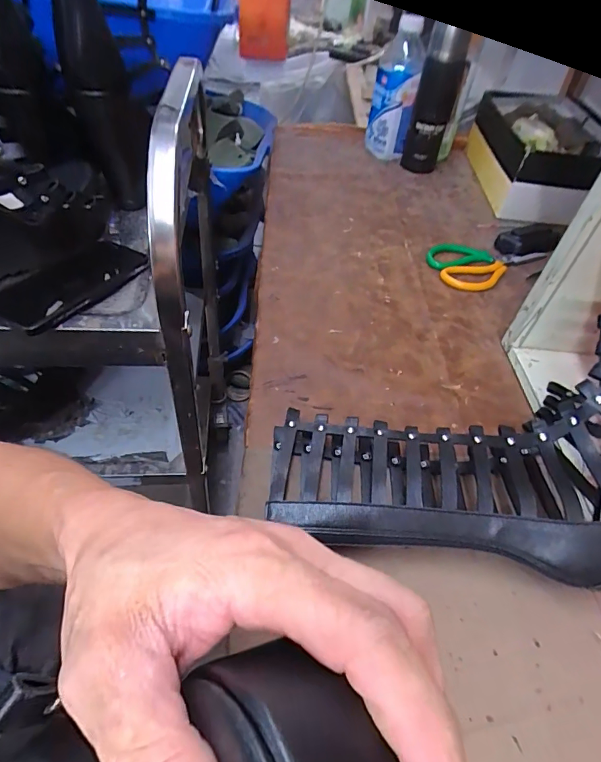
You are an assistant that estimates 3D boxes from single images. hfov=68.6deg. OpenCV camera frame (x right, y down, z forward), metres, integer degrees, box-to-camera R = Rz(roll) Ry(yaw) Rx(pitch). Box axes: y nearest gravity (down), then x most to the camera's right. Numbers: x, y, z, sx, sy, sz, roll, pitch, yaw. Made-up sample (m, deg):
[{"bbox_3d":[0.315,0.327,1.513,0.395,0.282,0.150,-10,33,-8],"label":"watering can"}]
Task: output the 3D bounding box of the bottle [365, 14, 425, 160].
[{"bbox_3d":[0.166,-0.507,0.800,0.077,0.194,0.059,8,48,0],"label":"bottle"}]

